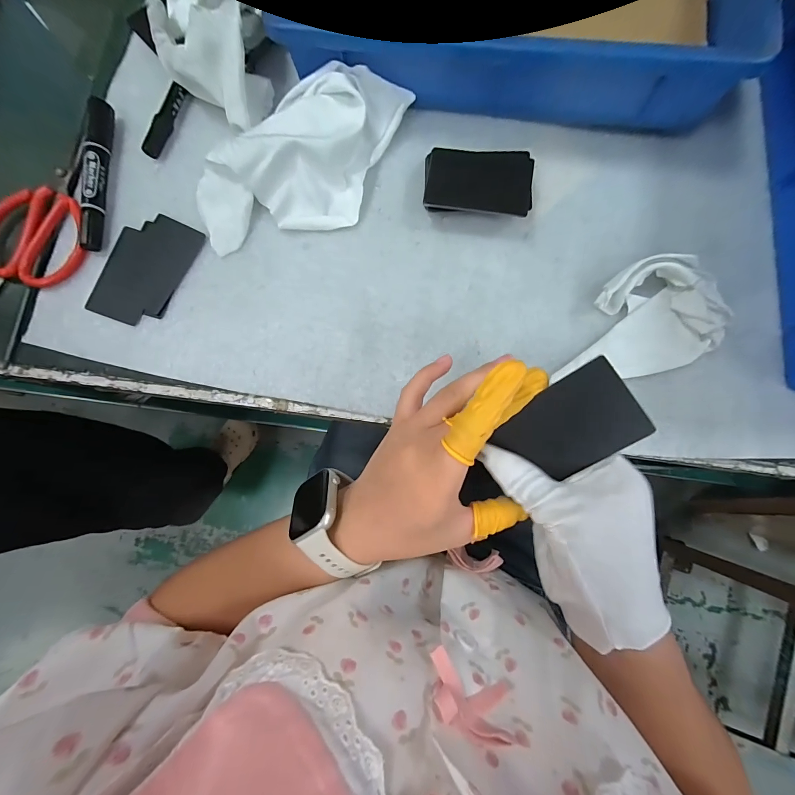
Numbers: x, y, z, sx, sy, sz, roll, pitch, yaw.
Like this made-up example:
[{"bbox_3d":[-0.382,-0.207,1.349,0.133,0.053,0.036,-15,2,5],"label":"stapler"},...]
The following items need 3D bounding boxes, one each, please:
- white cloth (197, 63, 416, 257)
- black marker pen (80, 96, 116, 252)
[{"bbox_3d":[-0.083,-0.203,0.297,0.191,0.041,0.109,-12,83,1],"label":"white cloth"},{"bbox_3d":[-0.277,-0.206,0.318,0.019,0.021,0.142,-1,83,2],"label":"black marker pen"}]

